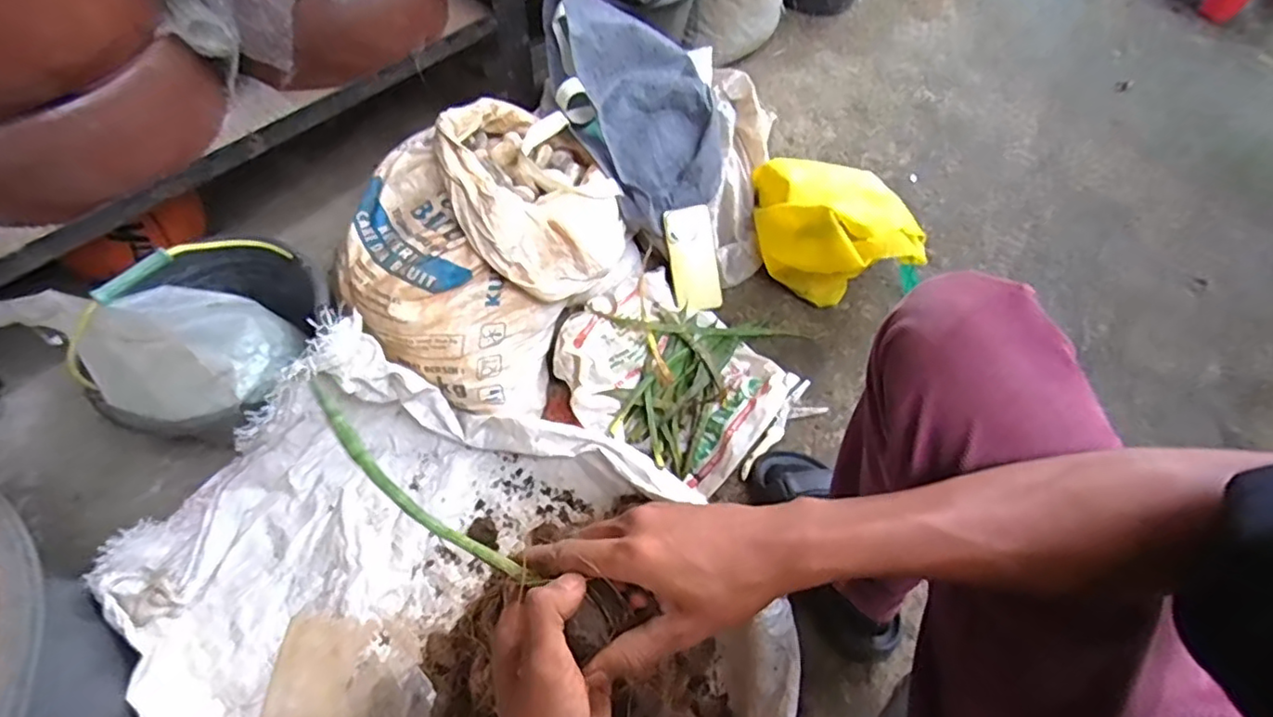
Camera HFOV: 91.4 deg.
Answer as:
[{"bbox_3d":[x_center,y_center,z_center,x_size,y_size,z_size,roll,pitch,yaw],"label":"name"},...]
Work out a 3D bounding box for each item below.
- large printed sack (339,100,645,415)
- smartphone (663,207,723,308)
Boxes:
[{"bbox_3d":[-0.208,-0.165,0.892,0.309,0.248,0.402,27,61,15],"label":"large printed sack"},{"bbox_3d":[0.095,-0.165,1.028,0.076,0.016,0.166,-11,96,5],"label":"smartphone"}]

